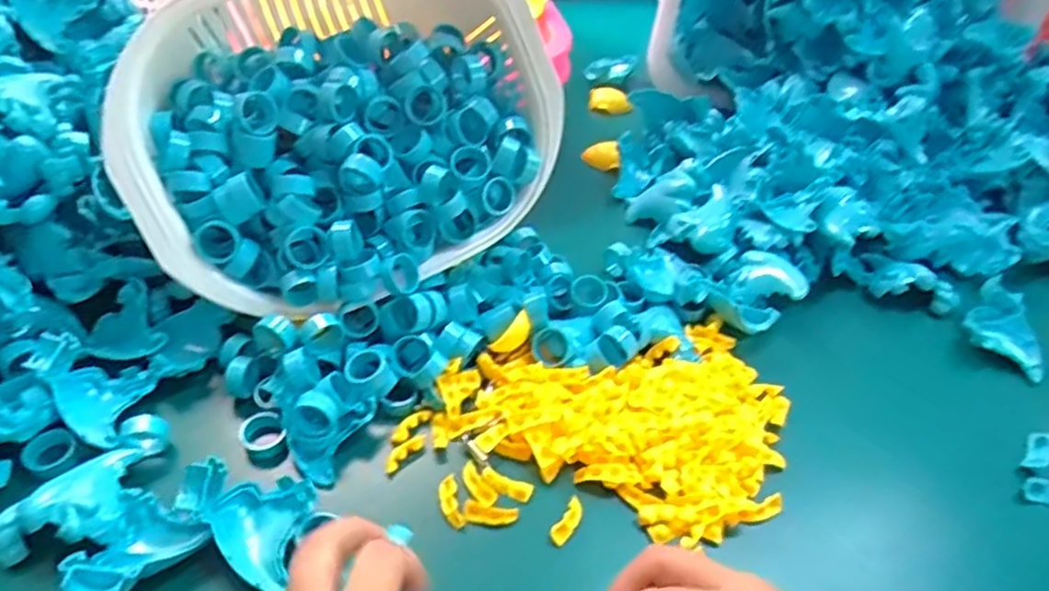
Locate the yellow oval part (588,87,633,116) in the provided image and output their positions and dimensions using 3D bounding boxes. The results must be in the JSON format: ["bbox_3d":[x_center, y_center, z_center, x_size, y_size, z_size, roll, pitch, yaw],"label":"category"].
[{"bbox_3d":[0.088,-0.199,0.722,0.023,0.023,0.065,-22,36,-27],"label":"yellow oval part"}]

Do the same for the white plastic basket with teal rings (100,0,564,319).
[{"bbox_3d":[-0.118,-0.107,0.468,0.271,0.211,0.100,-18,5,-13],"label":"white plastic basket with teal rings"}]

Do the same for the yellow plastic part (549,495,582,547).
[{"bbox_3d":[0.025,0.127,0.398,0.011,0.005,0.031,27,48,19],"label":"yellow plastic part"}]

